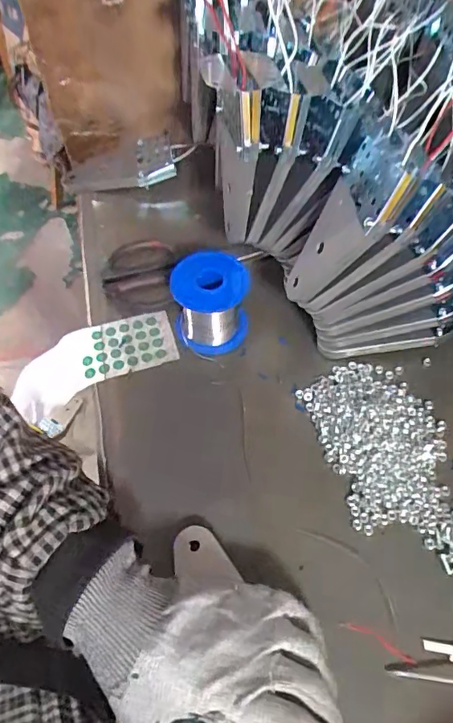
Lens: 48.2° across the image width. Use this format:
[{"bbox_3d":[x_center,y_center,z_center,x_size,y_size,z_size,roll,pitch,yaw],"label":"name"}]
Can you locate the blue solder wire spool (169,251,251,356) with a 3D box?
[{"bbox_3d":[-0.013,-0.052,0.443,0.064,0.064,0.060,-5,56,0],"label":"blue solder wire spool"}]

